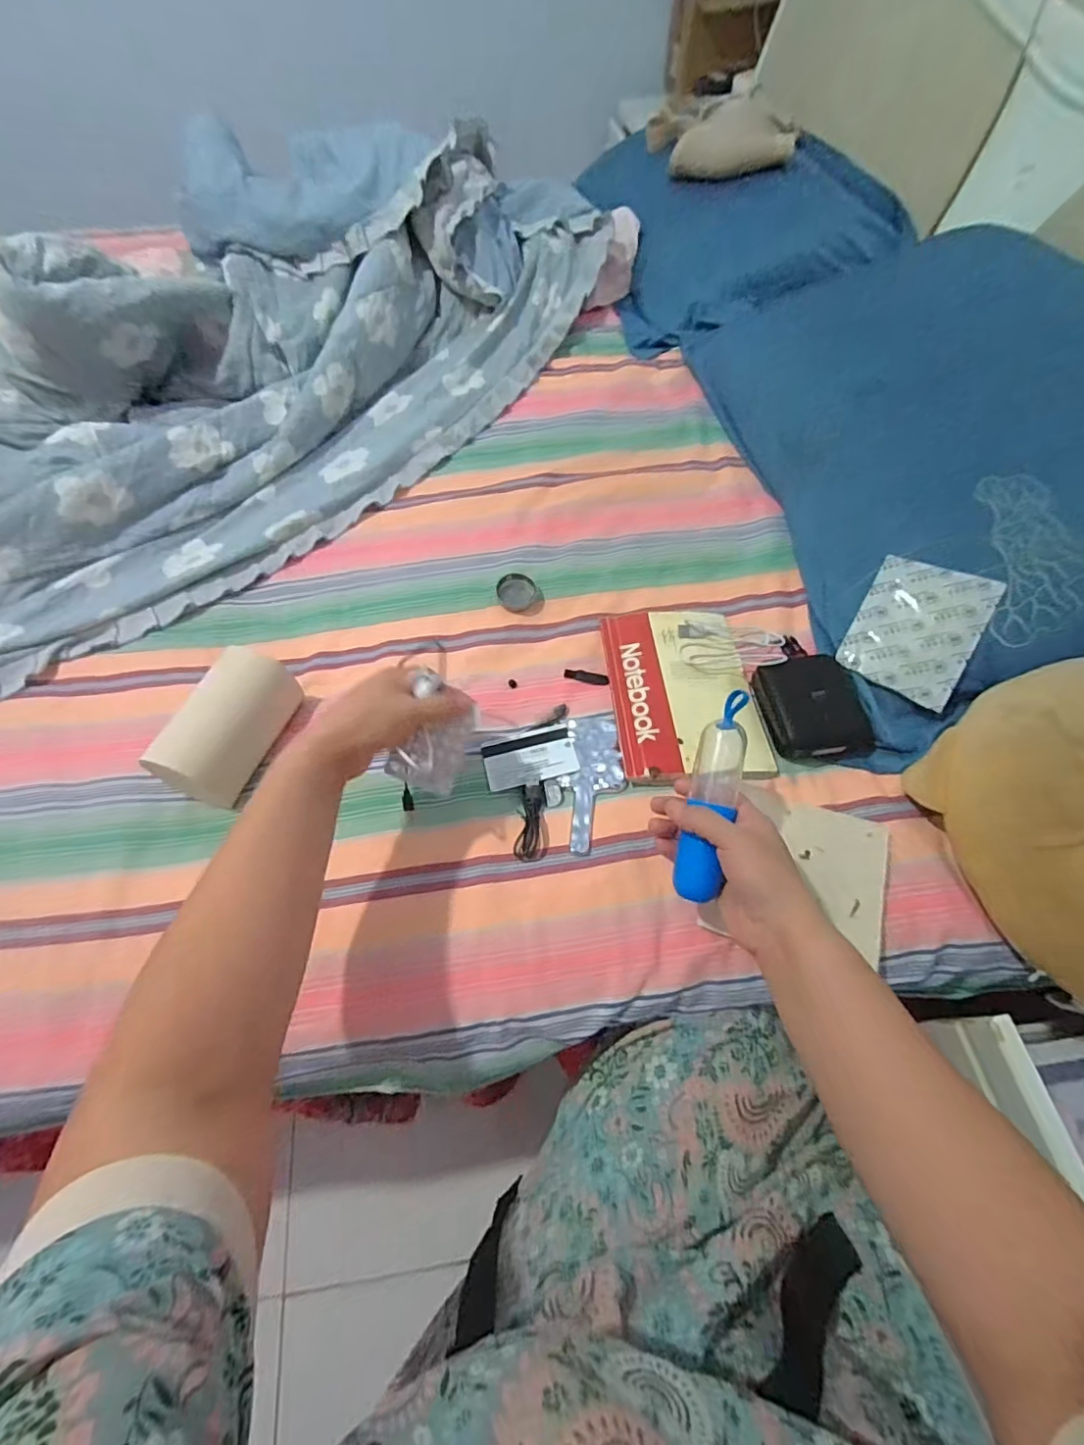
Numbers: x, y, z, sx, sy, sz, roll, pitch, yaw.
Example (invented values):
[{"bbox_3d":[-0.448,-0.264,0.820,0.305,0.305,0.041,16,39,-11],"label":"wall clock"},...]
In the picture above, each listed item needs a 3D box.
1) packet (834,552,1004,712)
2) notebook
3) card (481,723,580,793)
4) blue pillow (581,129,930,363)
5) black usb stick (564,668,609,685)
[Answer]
[{"bbox_3d":[0.350,-0.087,0.516,0.099,0.007,0.122,28,92,28],"label":"packet"},{"bbox_3d":[0.137,-0.035,0.542,0.138,0.014,0.197,-6,60,-1],"label":"notebook"},{"bbox_3d":[-0.012,0.031,0.520,0.084,0.007,0.056,-14,55,-6],"label":"card"},{"bbox_3d":[0.323,-0.898,0.981,0.419,0.114,0.612,-6,60,-1],"label":"blue pillow"},{"bbox_3d":[0.046,-0.047,0.568,0.048,0.006,0.013,17,62,12],"label":"black usb stick"}]

